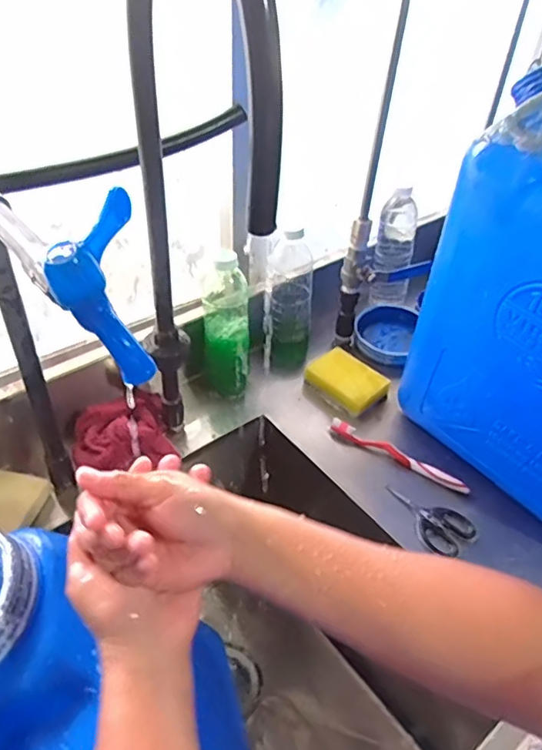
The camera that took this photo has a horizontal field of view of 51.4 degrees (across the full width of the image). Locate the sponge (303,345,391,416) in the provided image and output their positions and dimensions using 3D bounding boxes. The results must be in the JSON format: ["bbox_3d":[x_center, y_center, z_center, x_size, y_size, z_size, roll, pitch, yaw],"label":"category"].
[{"bbox_3d":[0.108,0.009,0.798,0.073,0.039,0.099,-29,50,-32],"label":"sponge"}]

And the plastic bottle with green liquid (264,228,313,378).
[{"bbox_3d":[0.026,-0.099,0.801,0.068,0.209,0.068,4,41,1],"label":"plastic bottle with green liquid"}]

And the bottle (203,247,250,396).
[{"bbox_3d":[-0.059,-0.056,0.749,0.059,0.170,0.052,0,41,-3],"label":"bottle"}]

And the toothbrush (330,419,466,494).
[{"bbox_3d":[0.158,0.101,0.713,0.187,0.015,0.018,24,45,23],"label":"toothbrush"}]

